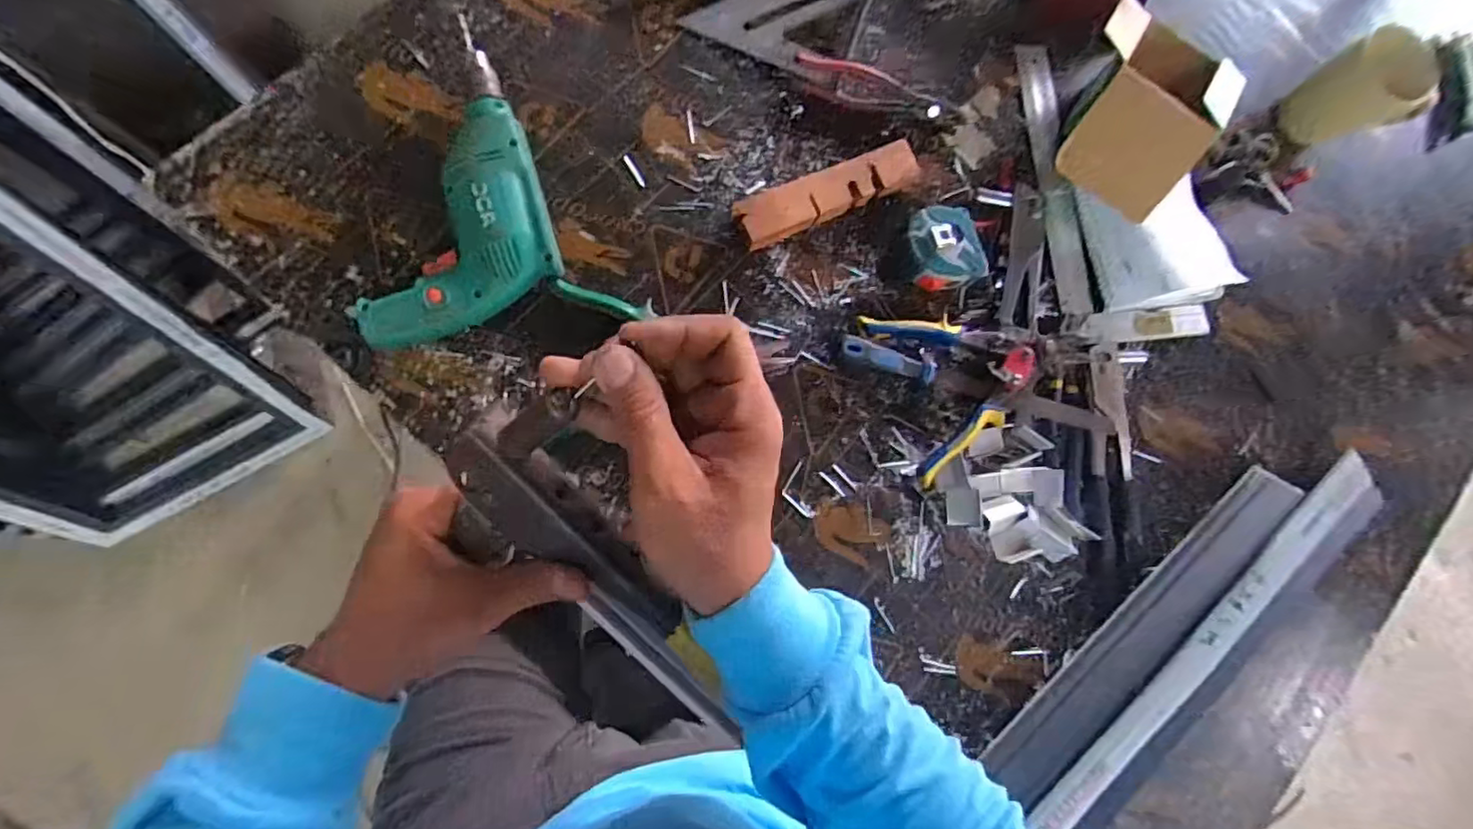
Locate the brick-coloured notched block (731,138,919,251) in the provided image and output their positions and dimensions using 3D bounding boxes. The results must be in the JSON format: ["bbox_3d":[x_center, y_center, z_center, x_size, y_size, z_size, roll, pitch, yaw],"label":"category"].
[{"bbox_3d":[0.092,-0.226,0.639,0.195,0.031,0.052,-27,90,-11],"label":"brick-coloured notched block"}]

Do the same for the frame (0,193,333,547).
[{"bbox_3d":[-1.009,-0.011,0.908,0.457,0.652,0.062,-30,67,-13],"label":"frame"}]

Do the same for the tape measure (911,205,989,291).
[{"bbox_3d":[0.212,-0.170,0.646,0.074,0.035,0.085,-22,87,-12],"label":"tape measure"}]

